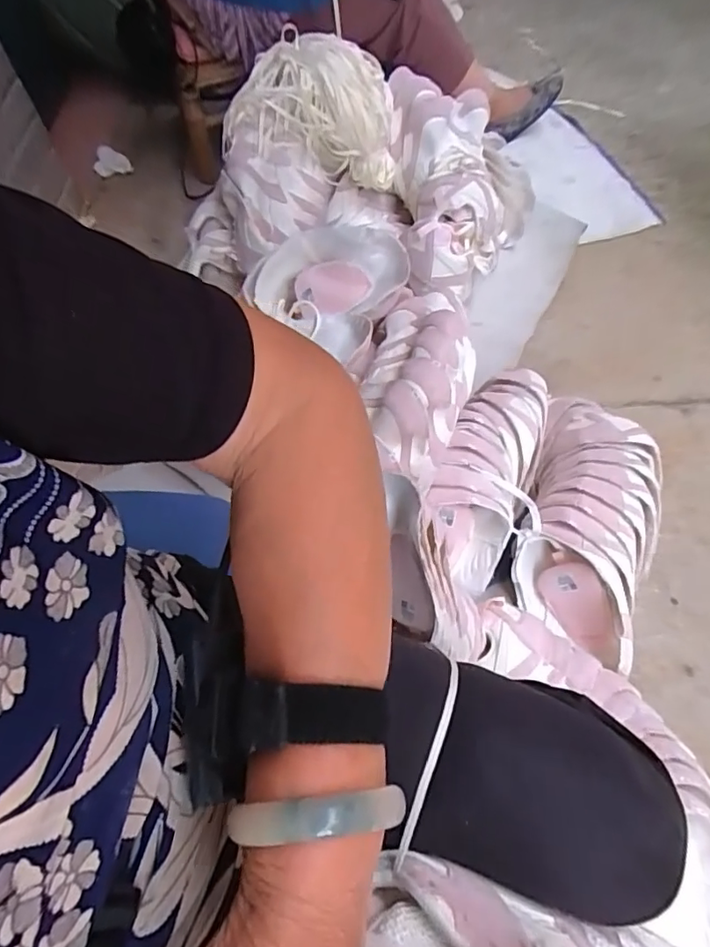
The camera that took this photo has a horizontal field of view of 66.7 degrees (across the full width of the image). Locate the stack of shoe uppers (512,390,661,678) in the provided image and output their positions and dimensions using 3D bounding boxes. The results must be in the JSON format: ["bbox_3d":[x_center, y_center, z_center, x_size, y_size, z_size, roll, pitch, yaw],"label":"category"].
[{"bbox_3d":[0.325,0.058,0.753,0.164,0.111,0.369,15,62,14],"label":"stack of shoe uppers"}]

